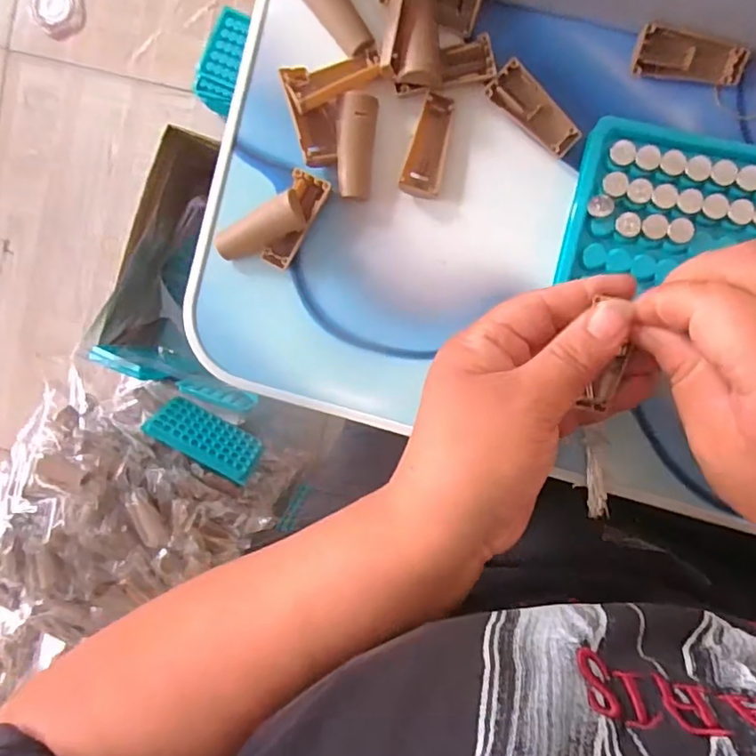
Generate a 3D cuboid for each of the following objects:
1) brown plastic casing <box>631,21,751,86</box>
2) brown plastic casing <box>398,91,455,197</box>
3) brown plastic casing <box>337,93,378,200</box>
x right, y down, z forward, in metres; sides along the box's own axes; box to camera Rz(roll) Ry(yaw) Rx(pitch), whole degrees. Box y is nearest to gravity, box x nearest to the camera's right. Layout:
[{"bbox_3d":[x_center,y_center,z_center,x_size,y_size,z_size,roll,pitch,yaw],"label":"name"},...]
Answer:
[{"bbox_3d":[0.149,-0.154,0.266,0.051,0.008,0.020,11,124,2],"label":"brown plastic casing"},{"bbox_3d":[0.026,-0.116,0.280,0.019,0.010,0.049,13,95,5],"label":"brown plastic casing"},{"bbox_3d":[-0.011,-0.116,0.279,0.018,0.015,0.049,6,94,5],"label":"brown plastic casing"}]

